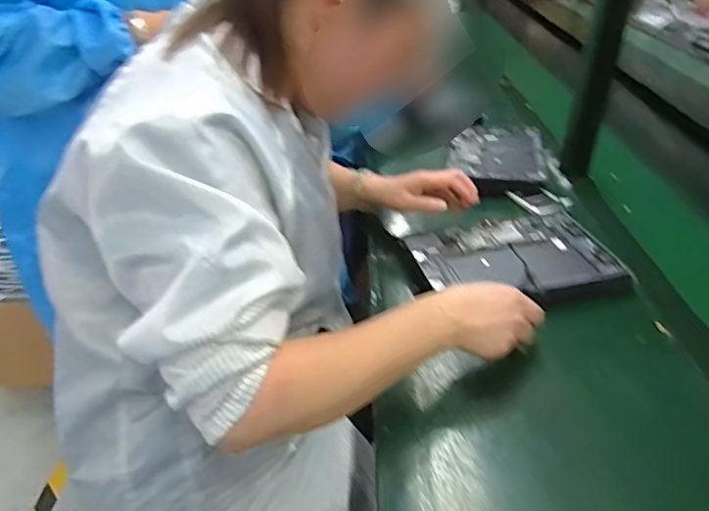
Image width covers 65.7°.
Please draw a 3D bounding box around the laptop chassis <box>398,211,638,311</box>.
[{"bbox_3d":[0.209,0.007,0.741,0.260,0.033,0.184,-7,34,-12],"label":"laptop chassis"}]

